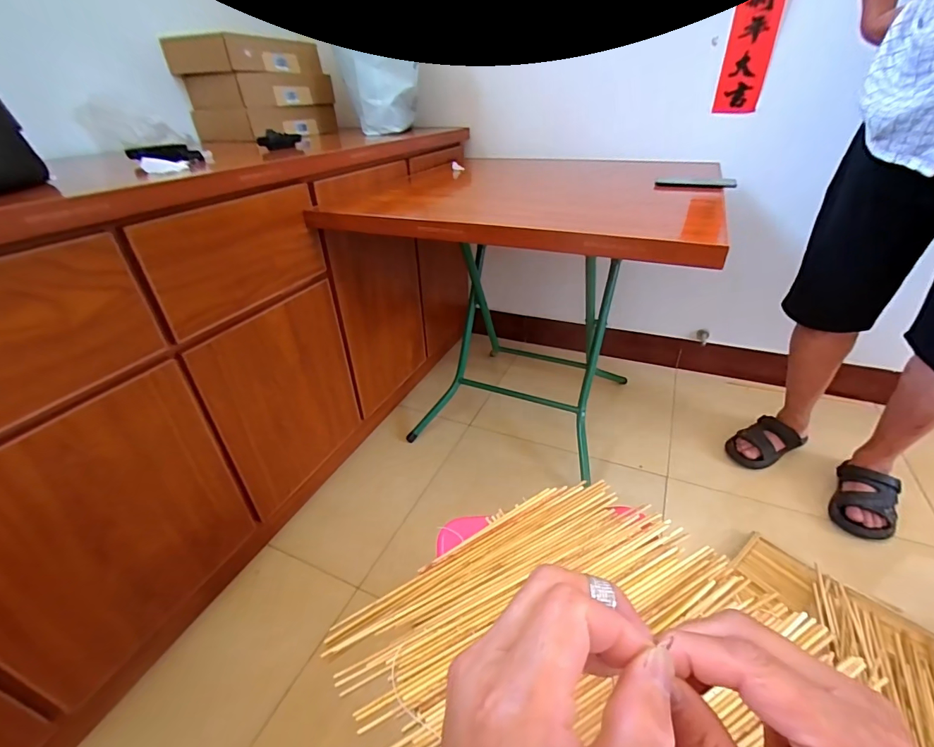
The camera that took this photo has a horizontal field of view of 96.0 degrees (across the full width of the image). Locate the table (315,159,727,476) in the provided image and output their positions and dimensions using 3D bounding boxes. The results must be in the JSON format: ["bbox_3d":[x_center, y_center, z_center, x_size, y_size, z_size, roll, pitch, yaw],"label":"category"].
[{"bbox_3d":[0.169,-0.170,1.182,0.772,0.681,0.734,13,36,22],"label":"table"}]

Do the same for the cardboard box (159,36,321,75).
[{"bbox_3d":[-0.658,-0.945,1.260,0.256,0.080,0.355,15,37,24],"label":"cardboard box"}]

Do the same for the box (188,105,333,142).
[{"bbox_3d":[-0.630,-0.800,1.344,0.242,0.084,0.364,18,39,28],"label":"box"}]

